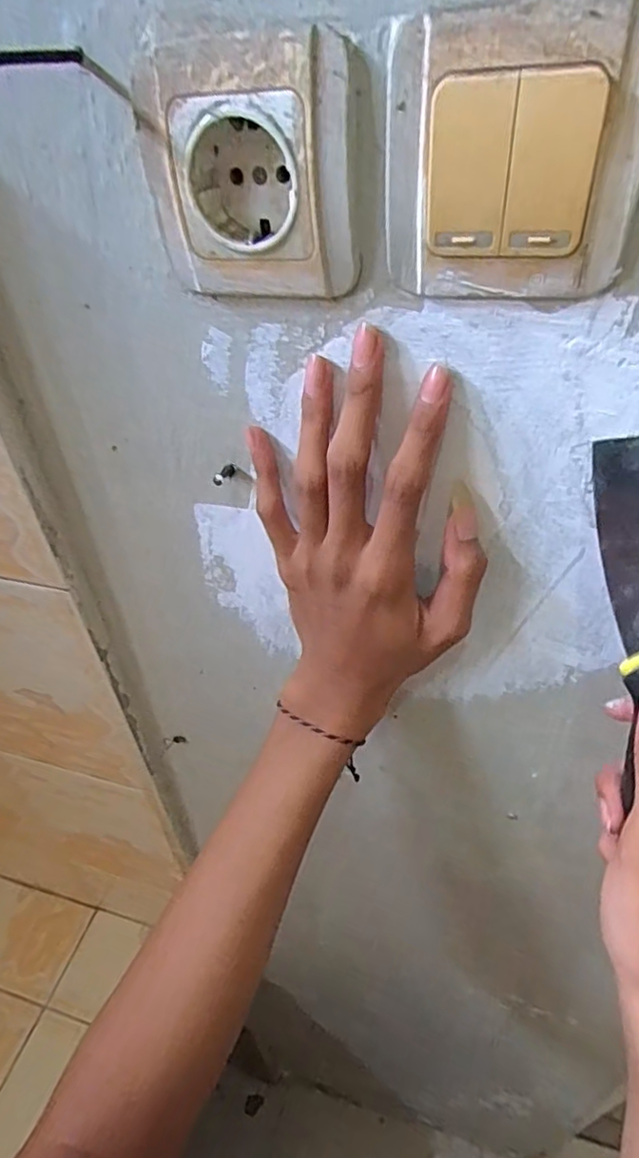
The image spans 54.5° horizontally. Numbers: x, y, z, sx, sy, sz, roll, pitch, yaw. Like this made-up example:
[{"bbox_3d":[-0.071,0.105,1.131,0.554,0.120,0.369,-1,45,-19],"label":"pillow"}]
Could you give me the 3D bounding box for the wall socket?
[{"bbox_3d":[-0.022,-0.146,0.226,0.072,0.077,0.021,8,43,13],"label":"wall socket"}]

